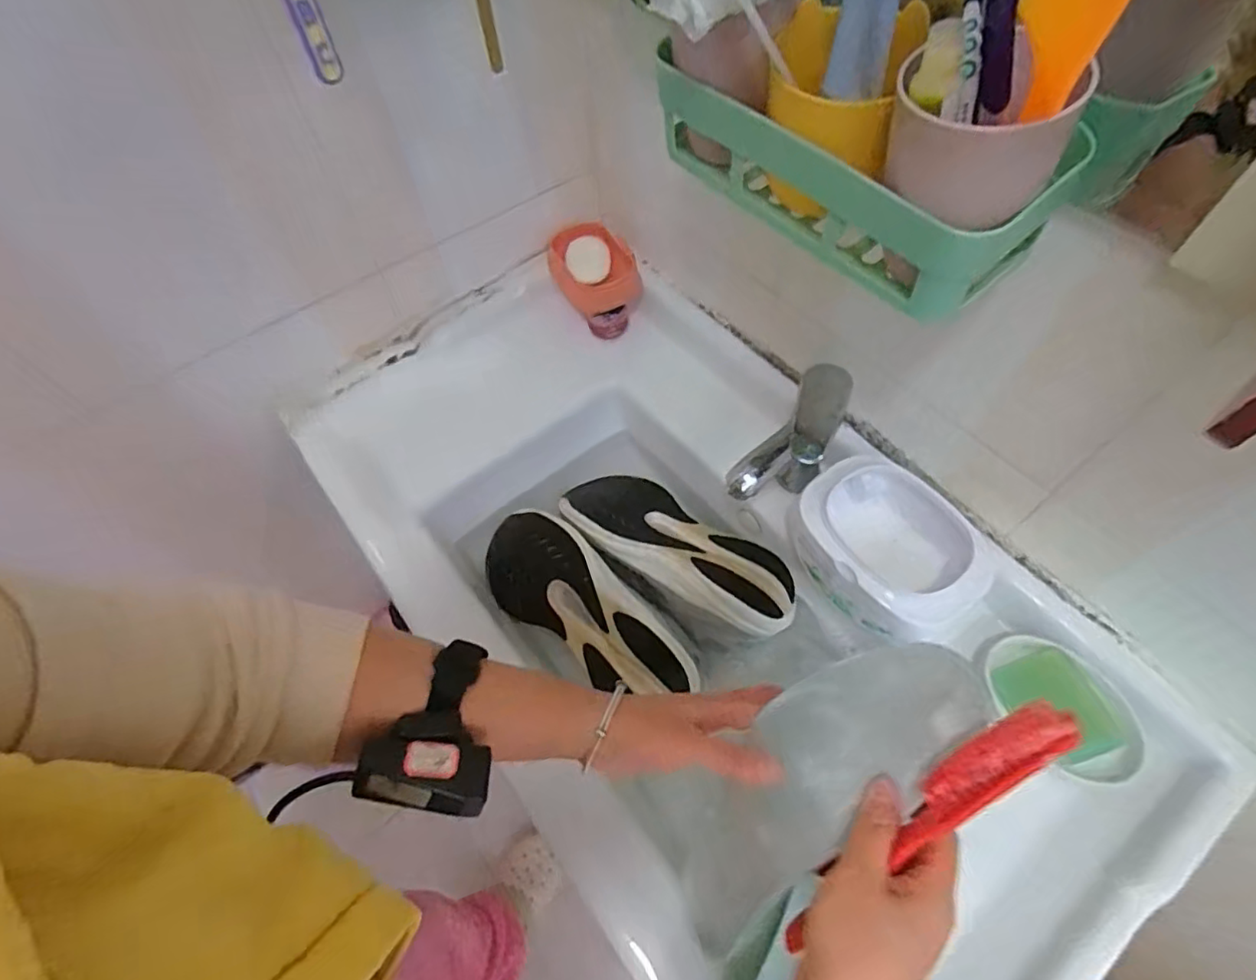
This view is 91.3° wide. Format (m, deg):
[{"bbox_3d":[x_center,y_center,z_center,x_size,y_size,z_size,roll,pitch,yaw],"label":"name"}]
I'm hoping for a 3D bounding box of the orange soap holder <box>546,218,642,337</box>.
[{"bbox_3d":[-0.038,-0.259,0.756,0.097,0.063,0.126,-16,60,-7],"label":"orange soap holder"}]

